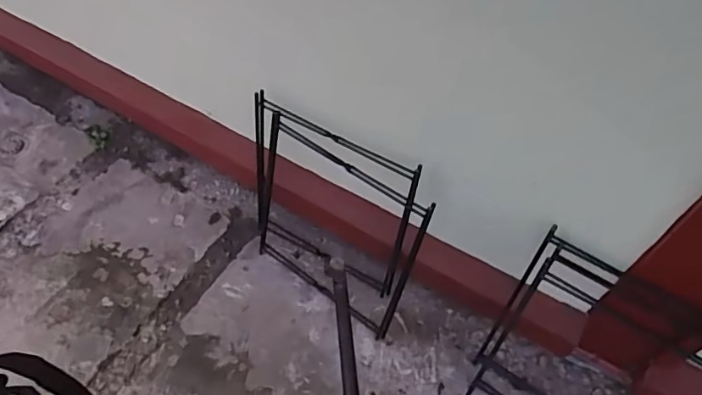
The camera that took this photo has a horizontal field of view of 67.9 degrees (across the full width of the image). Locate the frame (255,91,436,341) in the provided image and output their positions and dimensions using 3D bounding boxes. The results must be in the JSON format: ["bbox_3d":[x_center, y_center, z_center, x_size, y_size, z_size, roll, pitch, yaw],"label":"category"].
[{"bbox_3d":[-0.072,0.036,1.397,0.558,0.491,0.206,31,60,20],"label":"frame"}]

